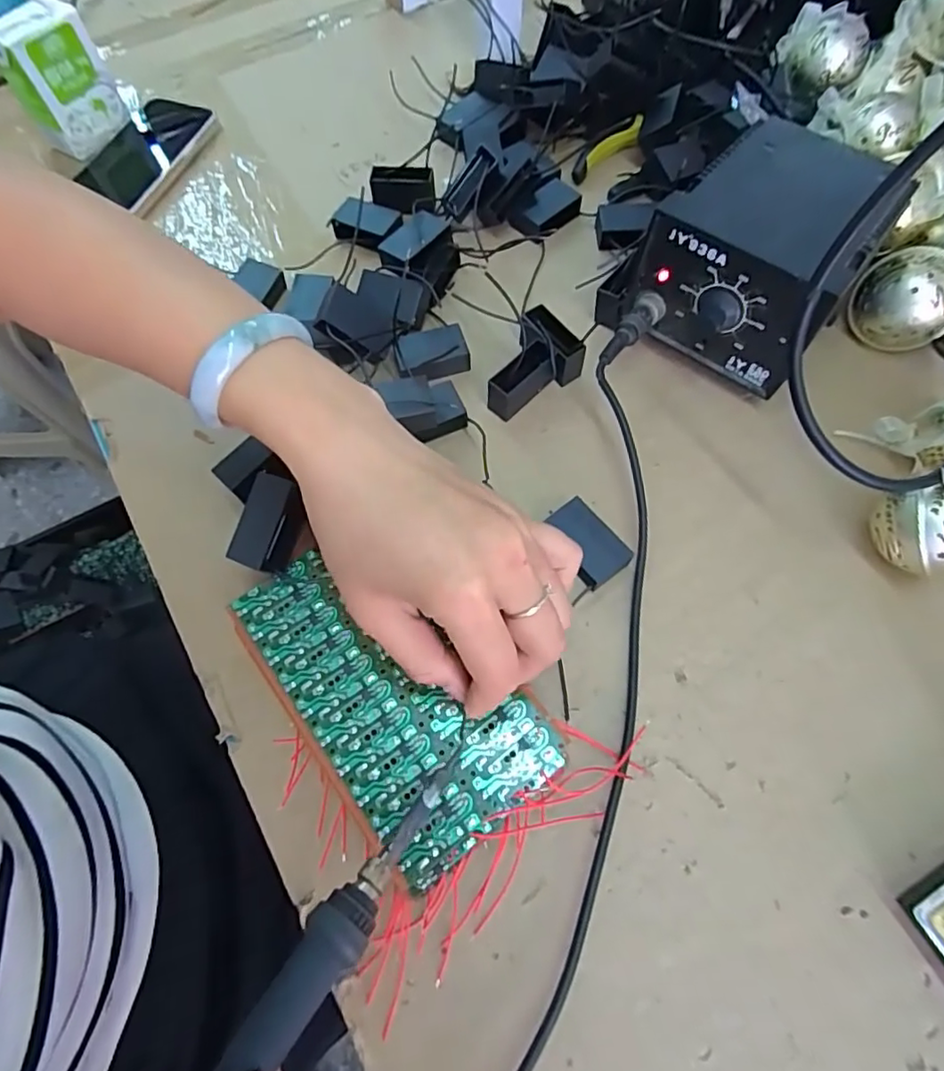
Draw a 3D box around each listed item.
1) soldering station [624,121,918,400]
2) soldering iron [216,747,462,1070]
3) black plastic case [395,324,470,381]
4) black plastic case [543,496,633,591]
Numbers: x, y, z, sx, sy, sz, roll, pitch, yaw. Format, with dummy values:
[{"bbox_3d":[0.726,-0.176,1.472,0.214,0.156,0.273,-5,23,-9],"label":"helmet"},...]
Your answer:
[{"bbox_3d":[0.187,-0.178,0.365,0.111,0.093,0.133,38,73,16],"label":"soldering station"},{"bbox_3d":[-0.057,0.151,0.189,0.020,0.021,0.190,32,48,14],"label":"soldering iron"},{"bbox_3d":[-0.028,-0.124,0.389,0.048,0.021,0.028,-11,67,-3],"label":"black plastic case"},{"bbox_3d":[0.067,0.005,0.331,0.029,0.016,0.048,-34,70,-12],"label":"black plastic case"}]

